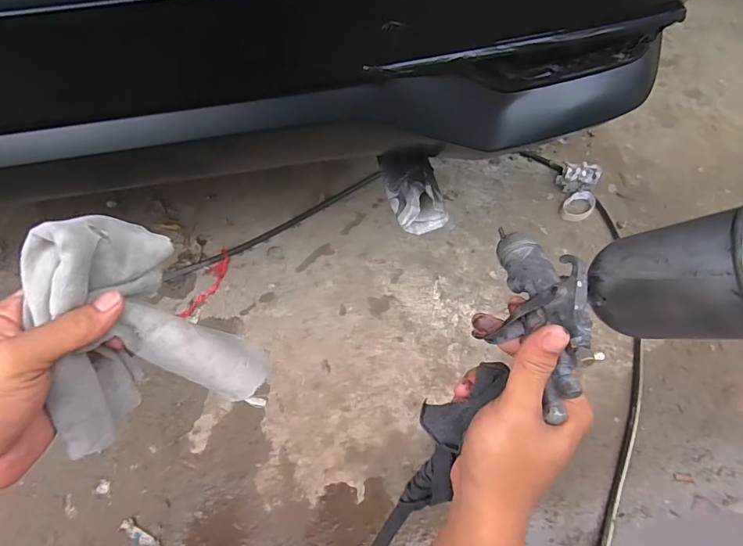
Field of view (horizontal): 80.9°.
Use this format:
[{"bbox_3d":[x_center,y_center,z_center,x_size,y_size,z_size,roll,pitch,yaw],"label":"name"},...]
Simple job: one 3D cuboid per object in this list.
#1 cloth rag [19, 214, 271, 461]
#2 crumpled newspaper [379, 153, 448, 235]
[{"bbox_3d":[-0.162,0.031,0.301,0.126,0.126,0.111,-21,56,-13],"label":"cloth rag"},{"bbox_3d":[0.066,-0.125,0.677,0.084,0.069,0.105,-10,55,-6],"label":"crumpled newspaper"}]

